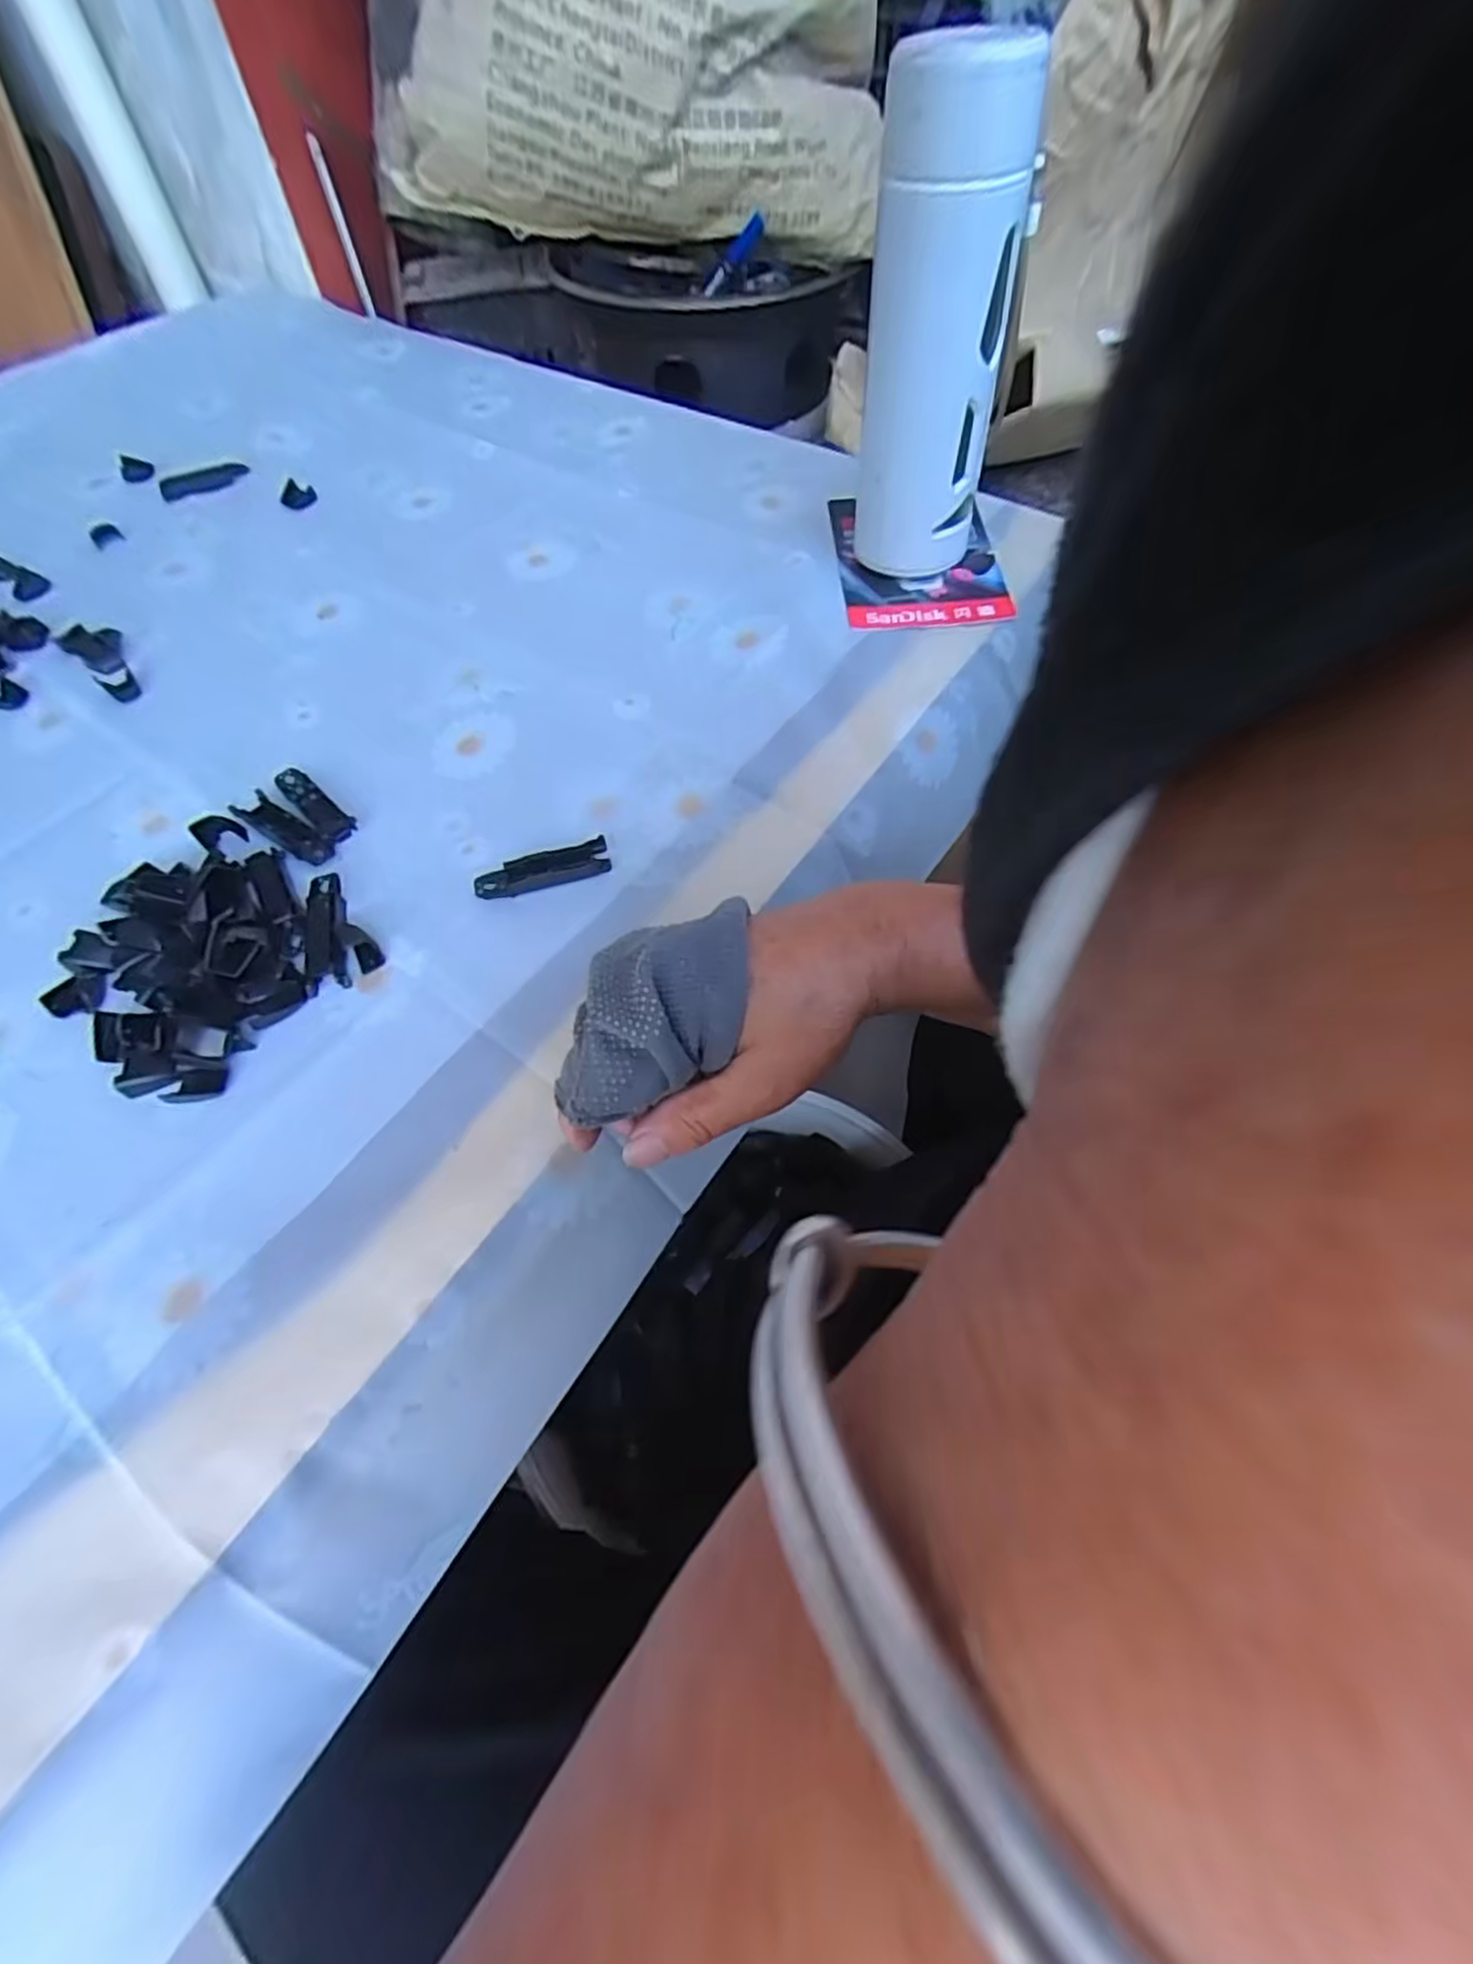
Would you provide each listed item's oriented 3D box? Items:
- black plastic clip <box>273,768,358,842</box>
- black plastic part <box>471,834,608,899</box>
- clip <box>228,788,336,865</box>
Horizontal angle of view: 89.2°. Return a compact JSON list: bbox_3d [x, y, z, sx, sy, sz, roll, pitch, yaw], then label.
[{"bbox_3d":[-0.222,-0.095,0.391,0.017,0.004,0.064,-41,66,-19],"label":"black plastic clip"},{"bbox_3d":[-0.093,-0.053,0.360,0.064,0.008,0.018,-19,61,-8],"label":"black plastic part"},{"bbox_3d":[-0.229,-0.078,0.379,0.063,0.005,0.017,31,66,19],"label":"clip"}]

